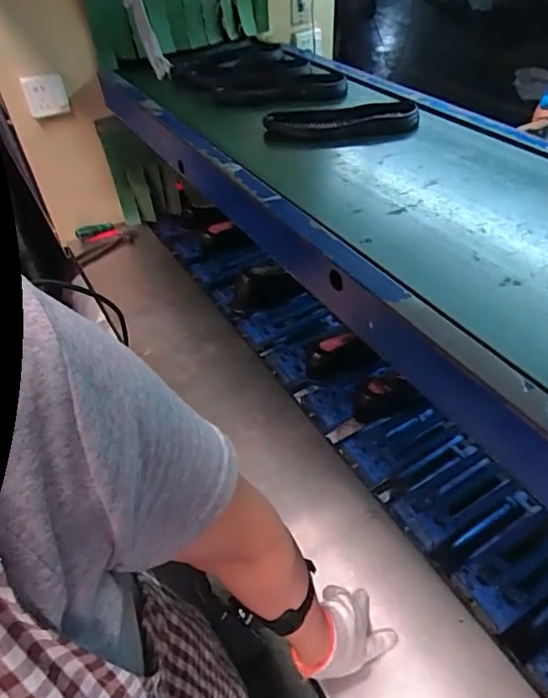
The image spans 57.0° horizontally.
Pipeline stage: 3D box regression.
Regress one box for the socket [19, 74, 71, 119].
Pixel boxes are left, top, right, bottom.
[{"bbox_3d":[-0.532,-0.590,1.184,0.090,0.106,0.021,-19,64,-13],"label":"socket"}]

